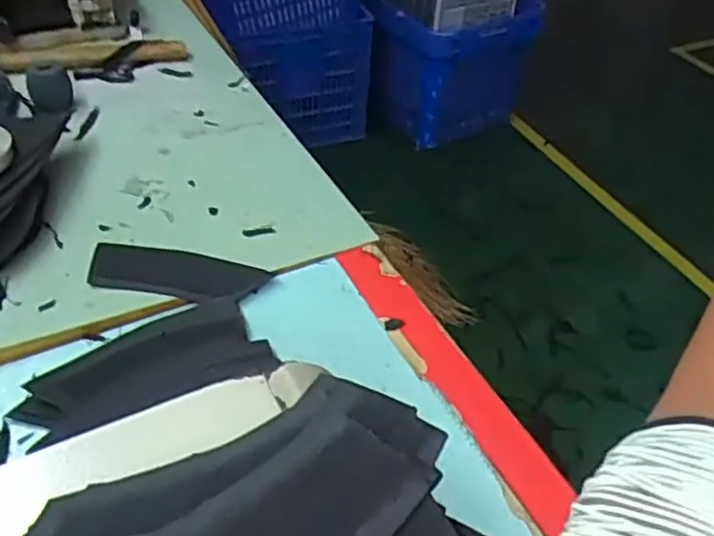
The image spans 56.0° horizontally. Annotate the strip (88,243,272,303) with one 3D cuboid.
[{"bbox_3d":[-0.160,0.003,0.594,0.154,0.007,0.058,8,43,5],"label":"strip"}]

